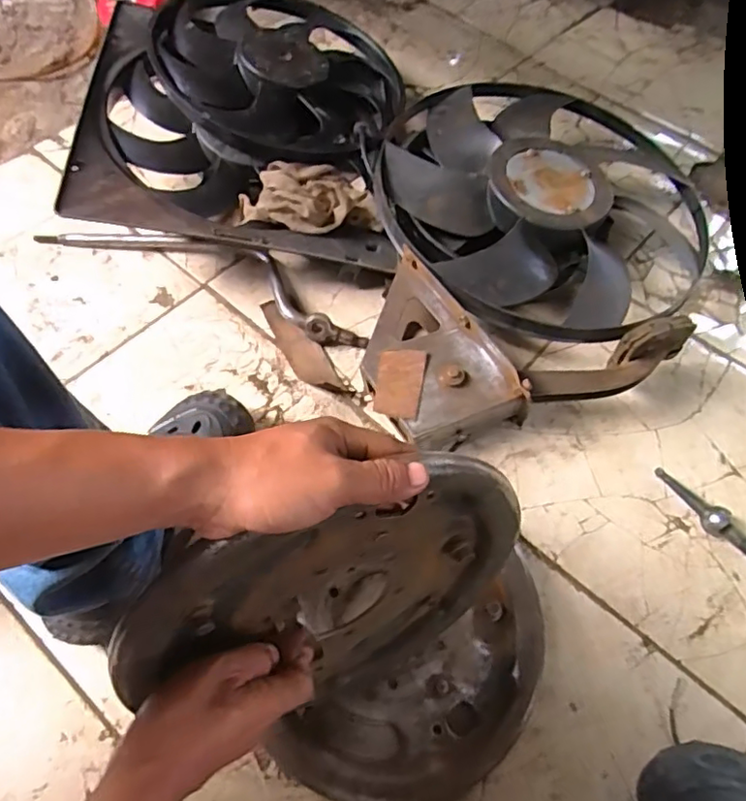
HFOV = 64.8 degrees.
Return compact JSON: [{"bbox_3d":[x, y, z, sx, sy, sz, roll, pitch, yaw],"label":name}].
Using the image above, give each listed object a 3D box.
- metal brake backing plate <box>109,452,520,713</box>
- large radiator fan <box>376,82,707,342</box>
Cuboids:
[{"bbox_3d":[-0.023,0.156,0.436,0.281,0.282,0.078,-19,64,-11],"label":"metal brake backing plate"},{"bbox_3d":[0.242,-0.283,0.829,0.461,0.099,0.430,0,62,0],"label":"large radiator fan"}]

